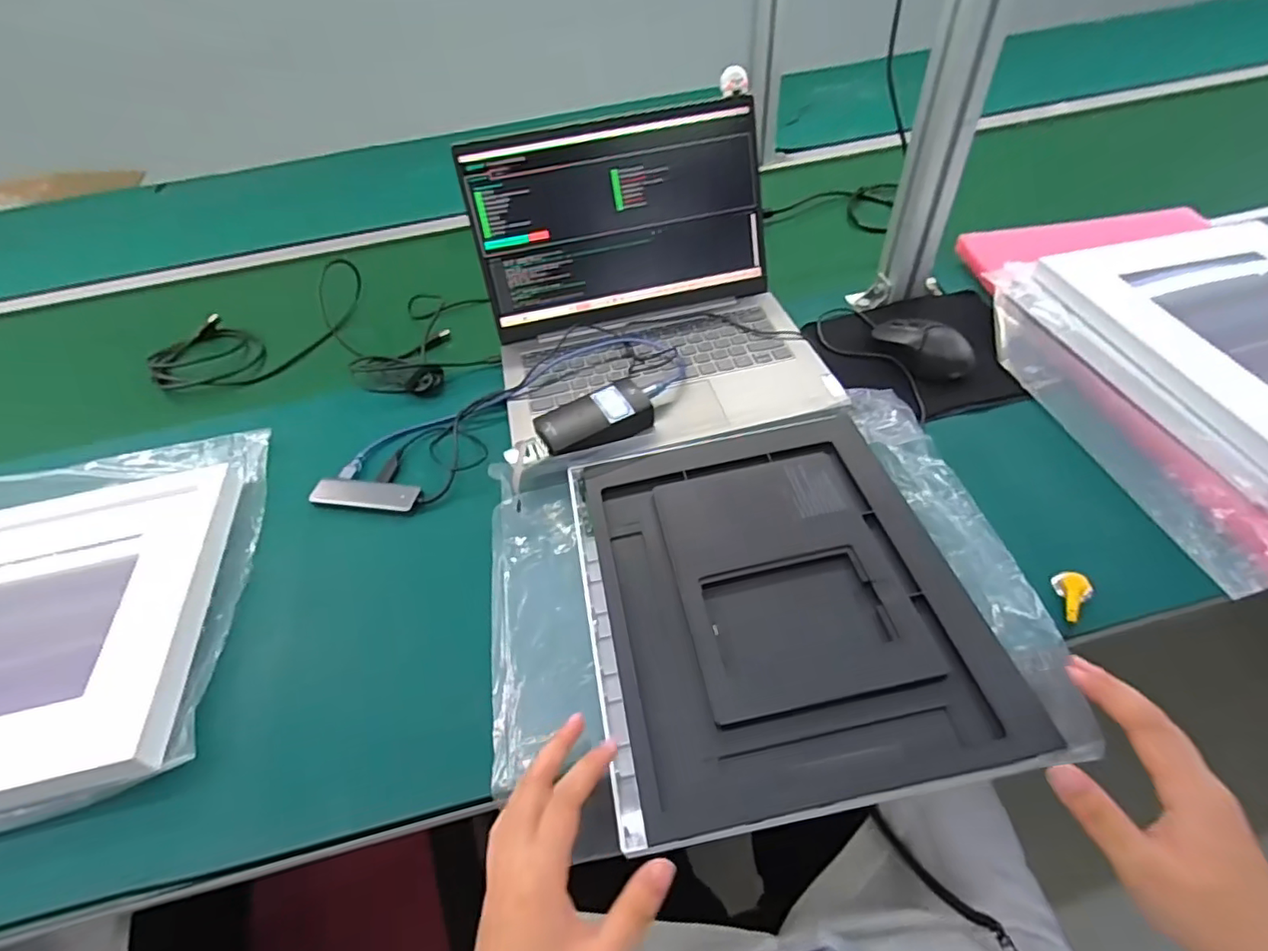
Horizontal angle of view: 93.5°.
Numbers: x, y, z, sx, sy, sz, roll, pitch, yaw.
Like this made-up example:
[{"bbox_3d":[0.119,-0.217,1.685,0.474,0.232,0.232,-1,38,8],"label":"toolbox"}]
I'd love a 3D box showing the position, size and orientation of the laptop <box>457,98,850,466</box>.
[{"bbox_3d":[0.012,-0.198,0.584,0.309,0.191,0.280,-14,49,-6],"label":"laptop"}]

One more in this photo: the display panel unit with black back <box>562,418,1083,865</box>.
[{"bbox_3d":[0.097,0.079,0.444,0.259,0.022,0.302,-11,49,-2],"label":"display panel unit with black back"}]

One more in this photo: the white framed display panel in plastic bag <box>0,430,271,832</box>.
[{"bbox_3d":[-0.524,0.124,0.486,0.412,0.046,0.333,-14,52,-1],"label":"white framed display panel in plastic bag"}]

